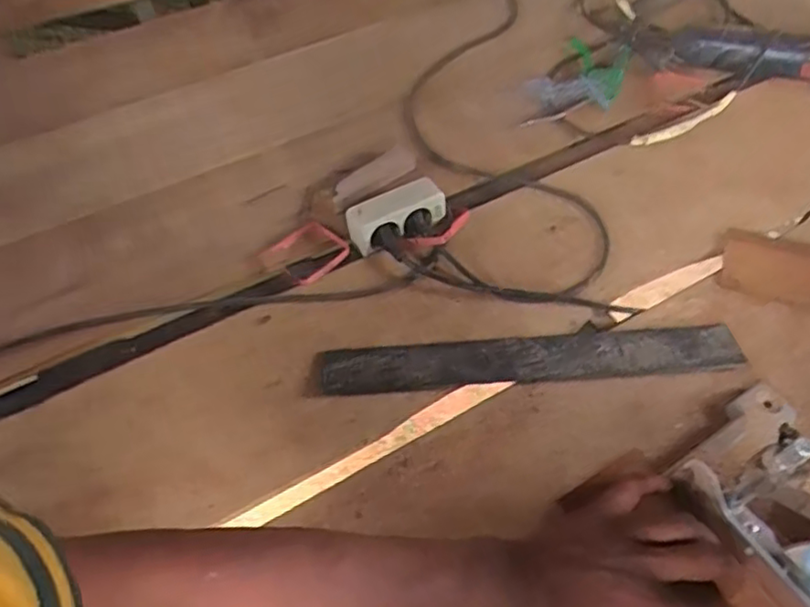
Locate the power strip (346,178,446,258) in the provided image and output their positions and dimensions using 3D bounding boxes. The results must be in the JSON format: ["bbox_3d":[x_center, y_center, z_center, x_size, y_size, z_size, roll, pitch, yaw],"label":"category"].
[{"bbox_3d":[-0.009,-0.099,0.704,0.111,0.037,0.046,-21,58,-13],"label":"power strip"}]

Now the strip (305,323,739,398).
[{"bbox_3d":[0.121,0.054,0.625,0.401,0.013,0.053,-4,56,-2],"label":"strip"}]

